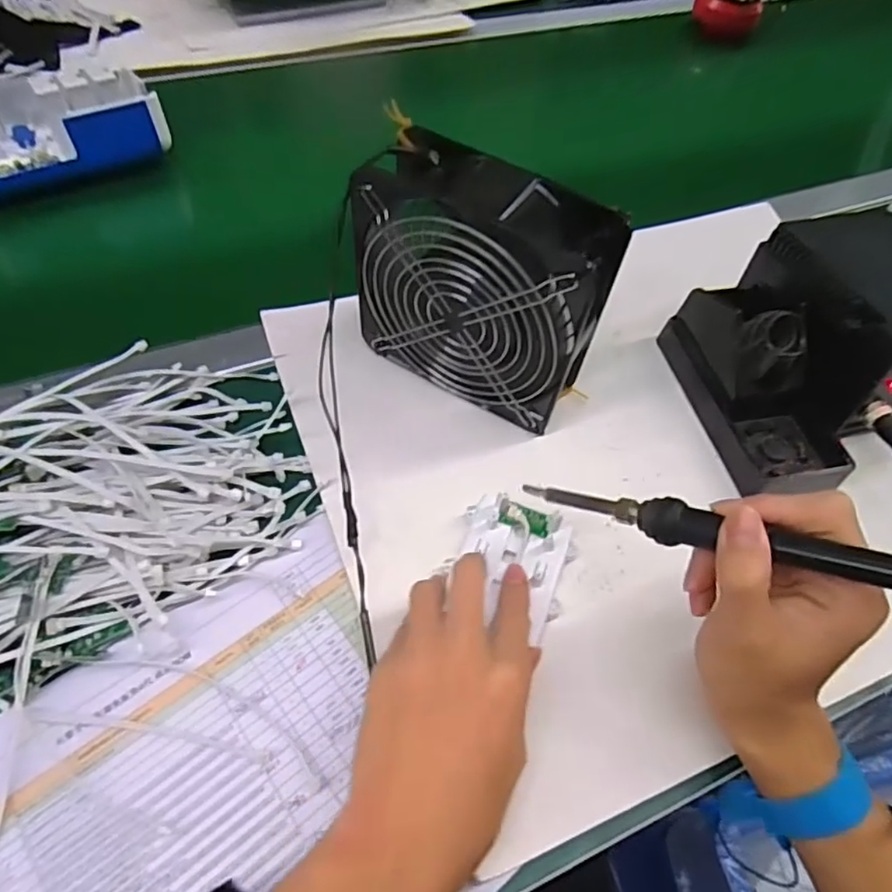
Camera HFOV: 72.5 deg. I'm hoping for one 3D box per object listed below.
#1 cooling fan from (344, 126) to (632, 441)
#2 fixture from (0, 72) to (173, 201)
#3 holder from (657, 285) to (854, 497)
[{"bbox_3d":[0.020,-0.097,0.383,0.152,0.148,0.064,29,59,15],"label":"cooling fan"},{"bbox_3d":[-0.364,-0.297,0.549,0.180,0.056,0.133,-28,62,-20],"label":"fixture"},{"bbox_3d":[0.224,-0.052,0.422,0.081,0.080,0.152,-9,58,-9],"label":"holder"}]

